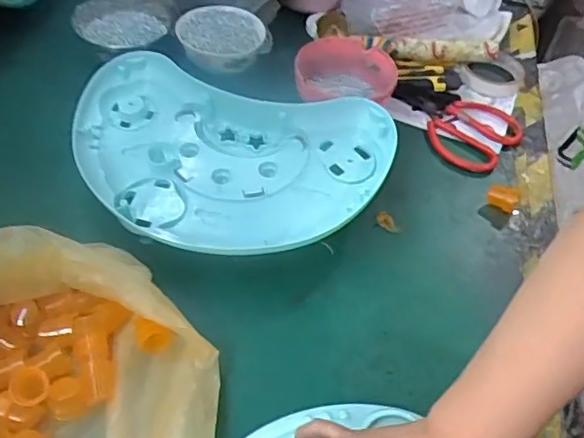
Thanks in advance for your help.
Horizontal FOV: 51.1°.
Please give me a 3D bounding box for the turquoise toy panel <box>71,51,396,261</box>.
[{"bbox_3d":[-0.068,-0.056,0.627,0.323,0.052,0.214,14,65,4],"label":"turquoise toy panel"}]

